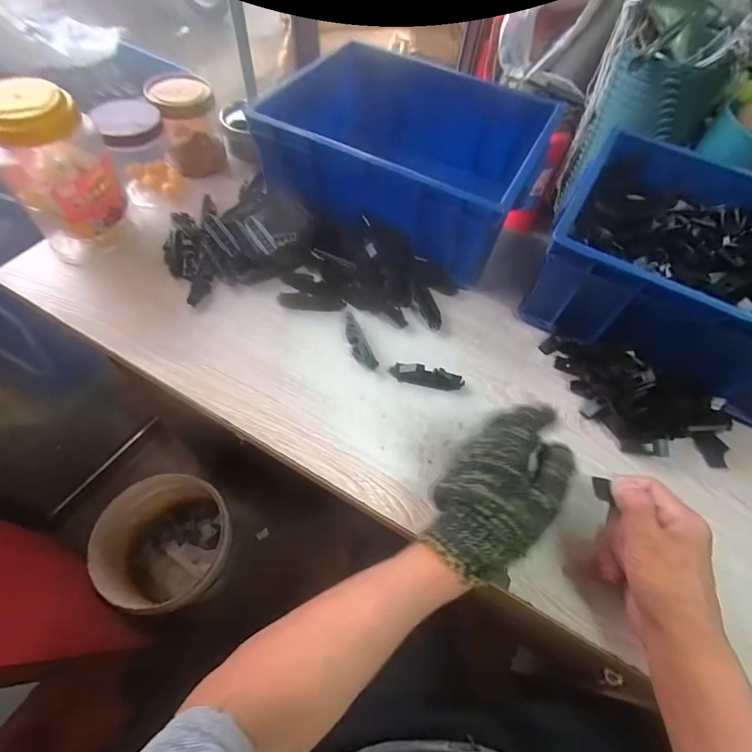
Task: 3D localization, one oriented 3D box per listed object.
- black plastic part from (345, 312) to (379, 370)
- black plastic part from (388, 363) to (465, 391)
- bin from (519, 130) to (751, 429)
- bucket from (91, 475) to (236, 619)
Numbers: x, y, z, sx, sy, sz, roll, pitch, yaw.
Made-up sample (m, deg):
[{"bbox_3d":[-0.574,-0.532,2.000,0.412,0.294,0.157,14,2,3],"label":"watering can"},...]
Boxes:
[{"bbox_3d":[-0.022,-0.042,0.468,0.019,0.014,0.082,-20,64,-14],"label":"black plastic part"},{"bbox_3d":[0.057,0.001,0.449,0.079,0.015,0.019,12,61,3],"label":"black plastic part"},{"bbox_3d":[0.378,-0.118,0.475,0.325,0.130,0.255,28,63,12],"label":"bin"},{"bbox_3d":[-0.444,0.389,0.925,0.265,0.240,0.254,2,59,-3],"label":"bucket"}]

